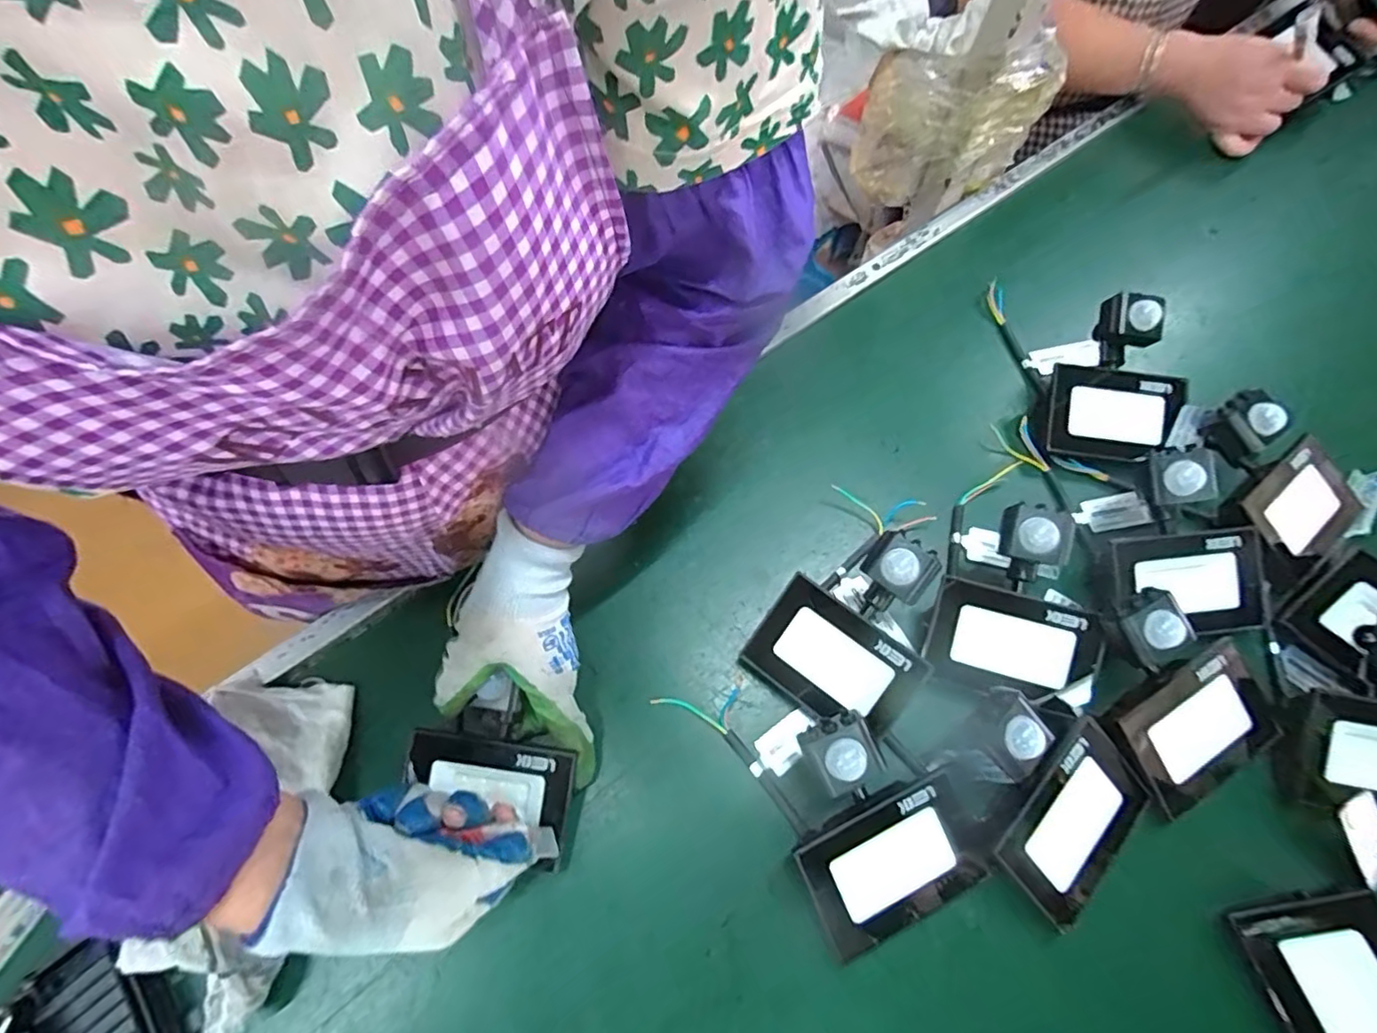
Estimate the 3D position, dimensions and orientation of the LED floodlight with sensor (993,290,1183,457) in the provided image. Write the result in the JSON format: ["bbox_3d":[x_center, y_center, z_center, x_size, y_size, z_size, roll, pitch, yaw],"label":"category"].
[{"bbox_3d":[0.345,-0.120,0.493,0.102,0.085,0.150,1,66,1],"label":"LED floodlight with sensor"}]

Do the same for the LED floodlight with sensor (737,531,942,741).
[{"bbox_3d":[0.115,0.078,0.405,0.106,0.075,0.119,39,72,16],"label":"LED floodlight with sensor"}]

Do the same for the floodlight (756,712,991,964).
[{"bbox_3d":[0.114,0.185,0.360,0.113,0.079,0.127,-23,68,-9],"label":"floodlight"}]

